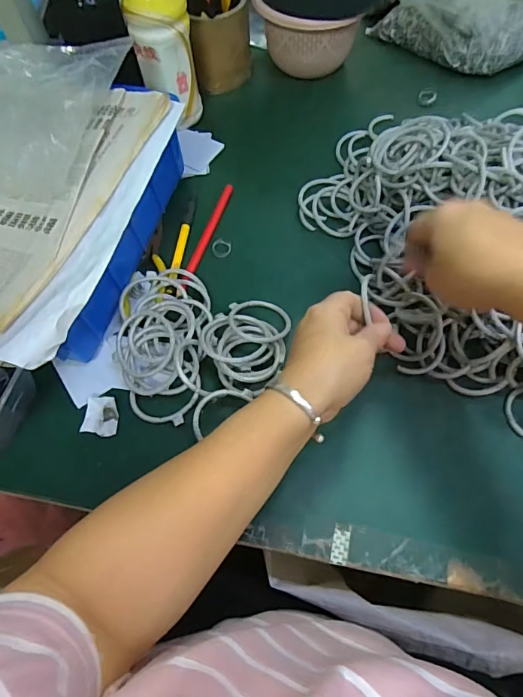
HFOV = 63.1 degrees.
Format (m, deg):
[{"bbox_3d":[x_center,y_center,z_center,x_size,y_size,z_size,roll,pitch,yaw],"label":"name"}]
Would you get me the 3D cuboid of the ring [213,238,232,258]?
[{"bbox_3d":[-0.043,-0.108,0.459,0.021,0.004,0.025,7,65,7],"label":"ring"}]

